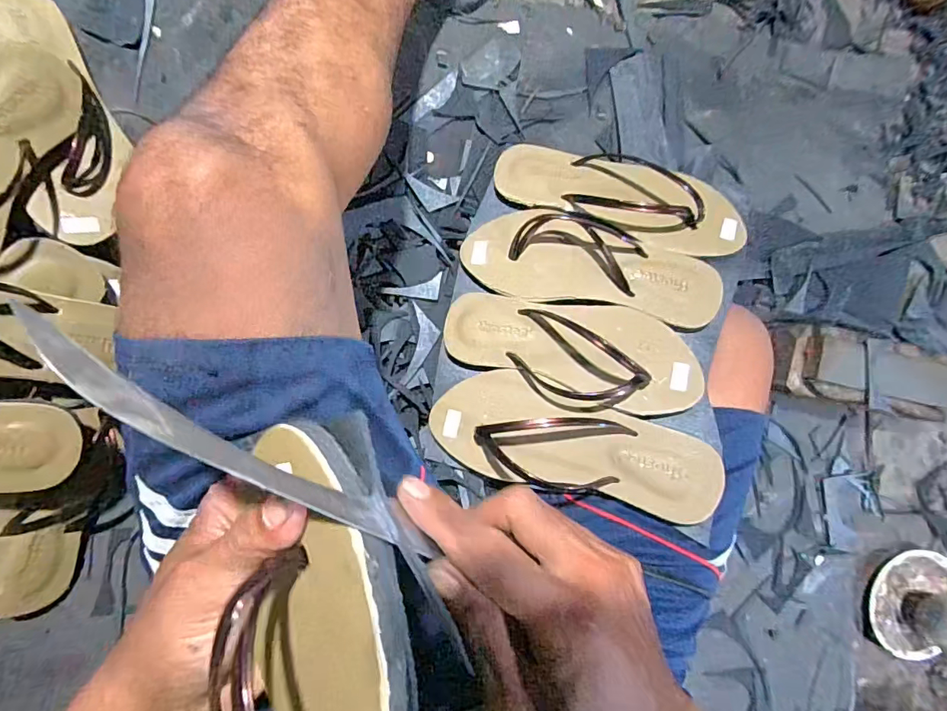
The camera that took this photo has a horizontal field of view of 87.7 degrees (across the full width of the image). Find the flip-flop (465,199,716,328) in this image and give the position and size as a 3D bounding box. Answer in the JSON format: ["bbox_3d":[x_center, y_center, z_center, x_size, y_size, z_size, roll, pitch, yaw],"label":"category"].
[{"bbox_3d":[0.113,-0.097,0.481,0.242,0.032,0.103,15,89,11],"label":"flip-flop"}]

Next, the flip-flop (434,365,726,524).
[{"bbox_3d":[0.085,0.078,0.434,0.250,0.035,0.087,14,89,13],"label":"flip-flop"}]

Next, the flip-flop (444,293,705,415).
[{"bbox_3d":[0.085,-0.006,0.457,0.235,0.033,0.094,15,89,15],"label":"flip-flop"}]

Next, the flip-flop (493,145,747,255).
[{"bbox_3d":[0.143,-0.163,0.496,0.248,0.032,0.080,21,88,14],"label":"flip-flop"}]

